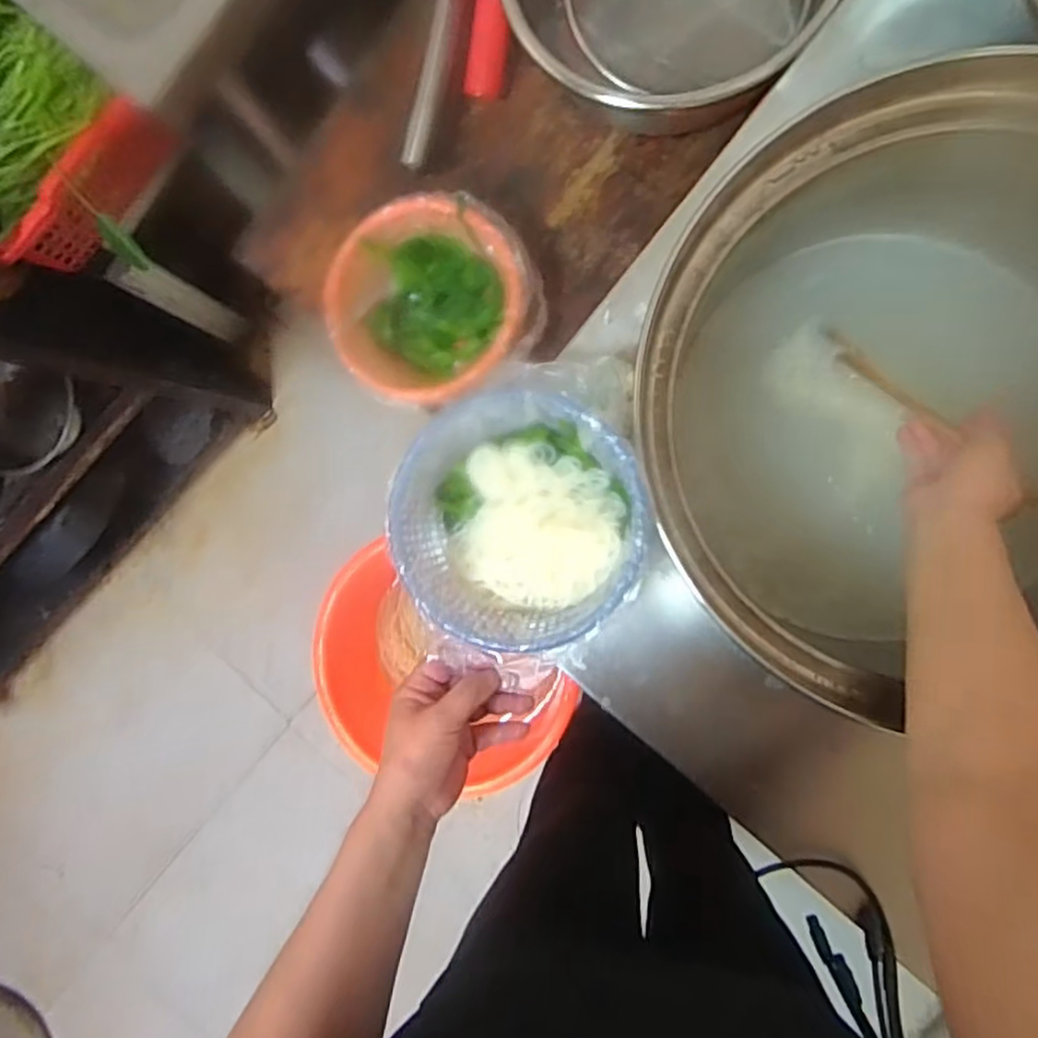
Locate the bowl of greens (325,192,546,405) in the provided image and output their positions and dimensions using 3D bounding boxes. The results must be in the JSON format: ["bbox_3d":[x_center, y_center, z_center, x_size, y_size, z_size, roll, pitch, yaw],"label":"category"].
[{"bbox_3d":[-0.076,-0.198,0.699,0.191,0.102,0.177,0,90,9],"label":"bowl of greens"}]

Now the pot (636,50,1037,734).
[{"bbox_3d":[0.325,-0.085,0.603,0.445,0.261,0.430,0,90,9],"label":"pot"}]

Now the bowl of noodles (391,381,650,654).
[{"bbox_3d":[0.001,0.001,0.542,0.175,0.070,0.174,0,90,9],"label":"bowl of noodles"}]

